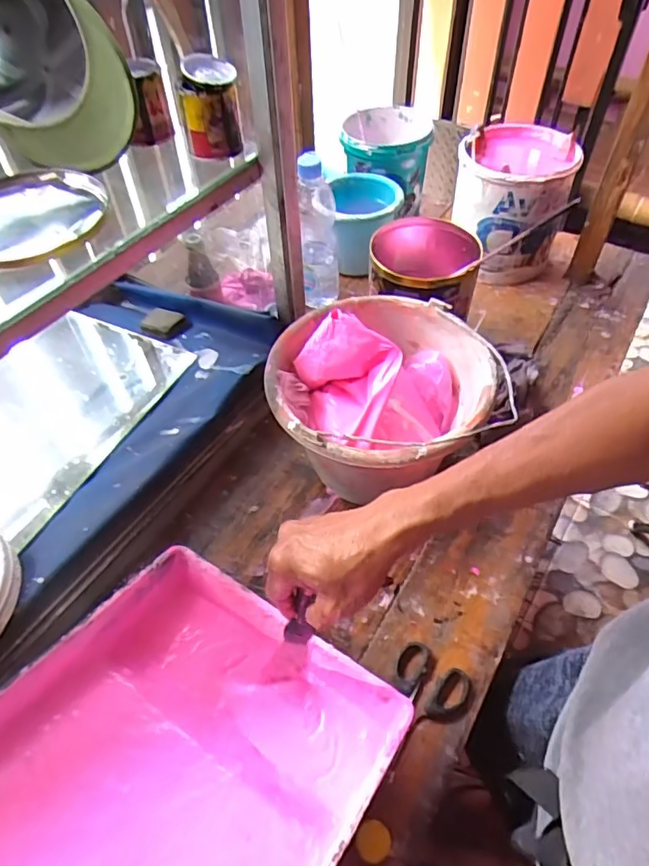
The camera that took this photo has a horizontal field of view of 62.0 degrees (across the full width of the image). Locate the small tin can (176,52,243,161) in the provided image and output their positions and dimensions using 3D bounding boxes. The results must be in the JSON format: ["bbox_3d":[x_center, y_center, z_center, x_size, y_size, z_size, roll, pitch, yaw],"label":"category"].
[{"bbox_3d":[-0.112,-0.317,0.530,0.054,0.078,0.046,-8,53,-5],"label":"small tin can"}]

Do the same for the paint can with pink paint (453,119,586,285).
[{"bbox_3d":[0.306,-0.380,0.901,0.171,0.189,0.172,17,55,14],"label":"paint can with pink paint"}]

